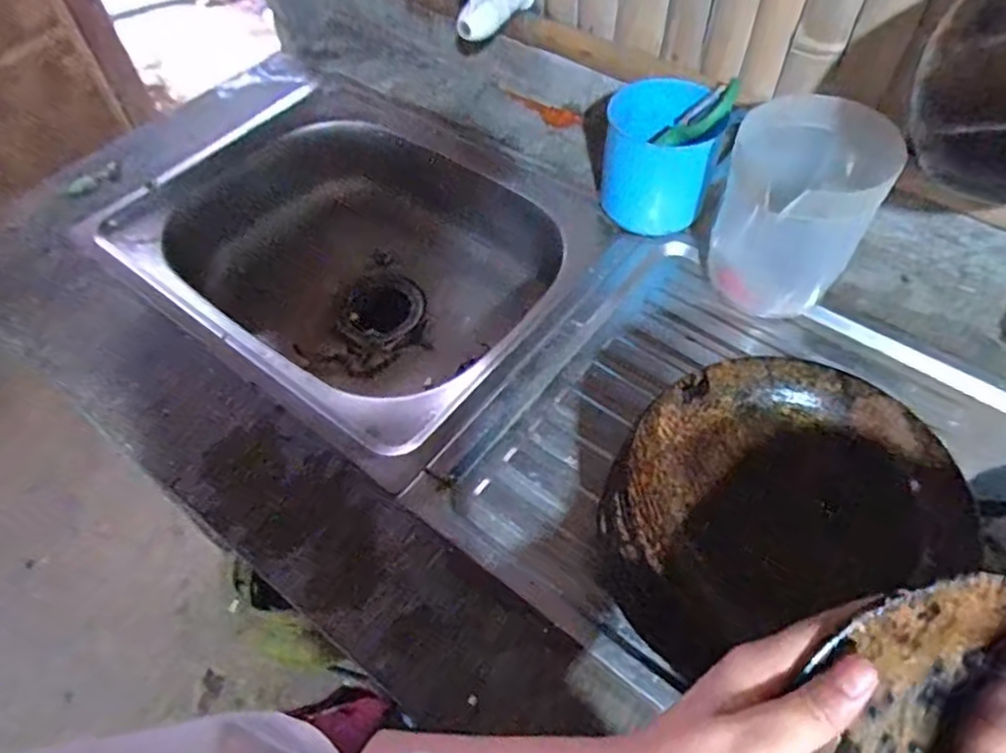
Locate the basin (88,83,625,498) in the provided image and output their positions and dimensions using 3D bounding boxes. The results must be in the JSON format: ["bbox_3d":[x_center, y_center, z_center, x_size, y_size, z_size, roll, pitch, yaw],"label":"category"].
[{"bbox_3d":[-0.145,-0.124,0.747,0.497,0.149,0.391,34,64,23],"label":"basin"}]

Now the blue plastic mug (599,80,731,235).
[{"bbox_3d":[0.160,-0.222,0.652,0.105,0.124,0.090,13,57,12],"label":"blue plastic mug"}]

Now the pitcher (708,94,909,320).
[{"bbox_3d":[0.253,-0.140,0.568,0.117,0.160,0.120,28,61,21],"label":"pitcher"}]

